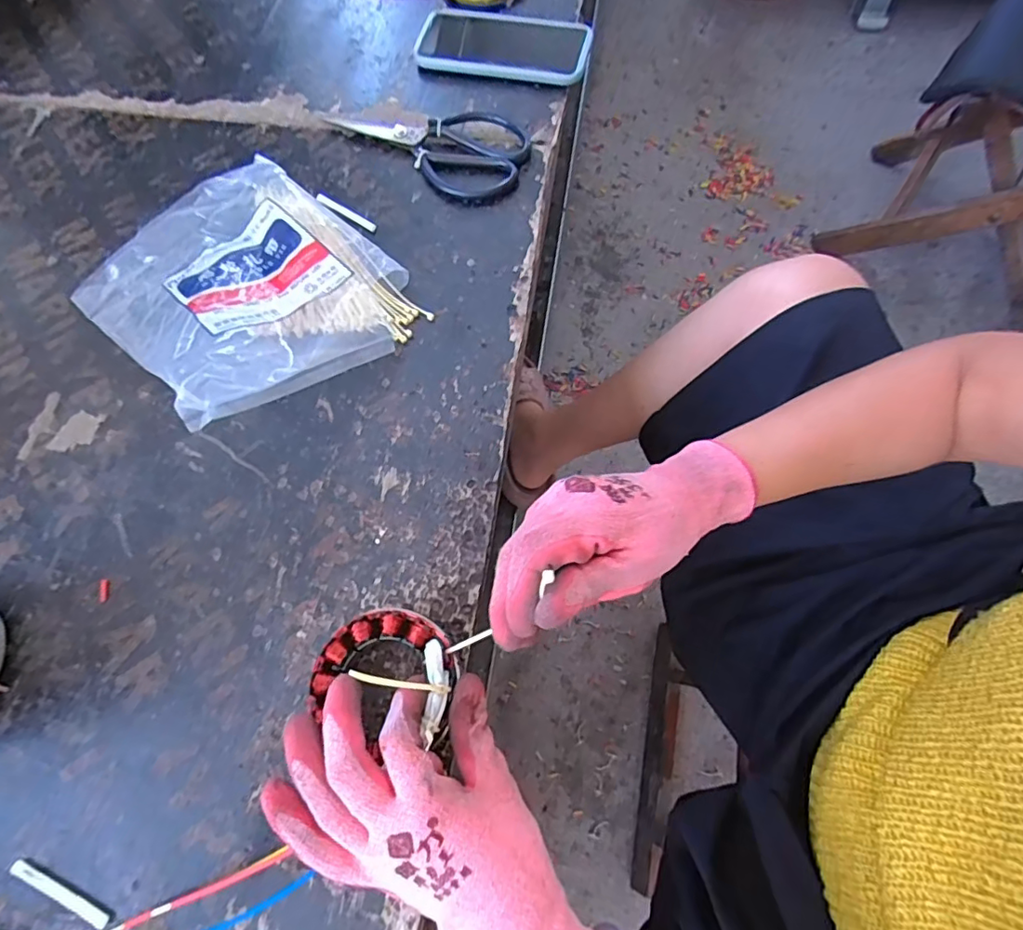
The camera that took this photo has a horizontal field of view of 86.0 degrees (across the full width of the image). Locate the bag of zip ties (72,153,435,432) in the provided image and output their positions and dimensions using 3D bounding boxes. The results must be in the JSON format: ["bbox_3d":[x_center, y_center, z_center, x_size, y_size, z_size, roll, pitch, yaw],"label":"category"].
[{"bbox_3d":[-0.215,-0.151,0.430,0.248,0.065,0.197,39,75,16],"label":"bag of zip ties"}]

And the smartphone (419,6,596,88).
[{"bbox_3d":[-0.010,-0.423,0.553,0.175,0.017,0.090,14,70,8],"label":"smartphone"}]

